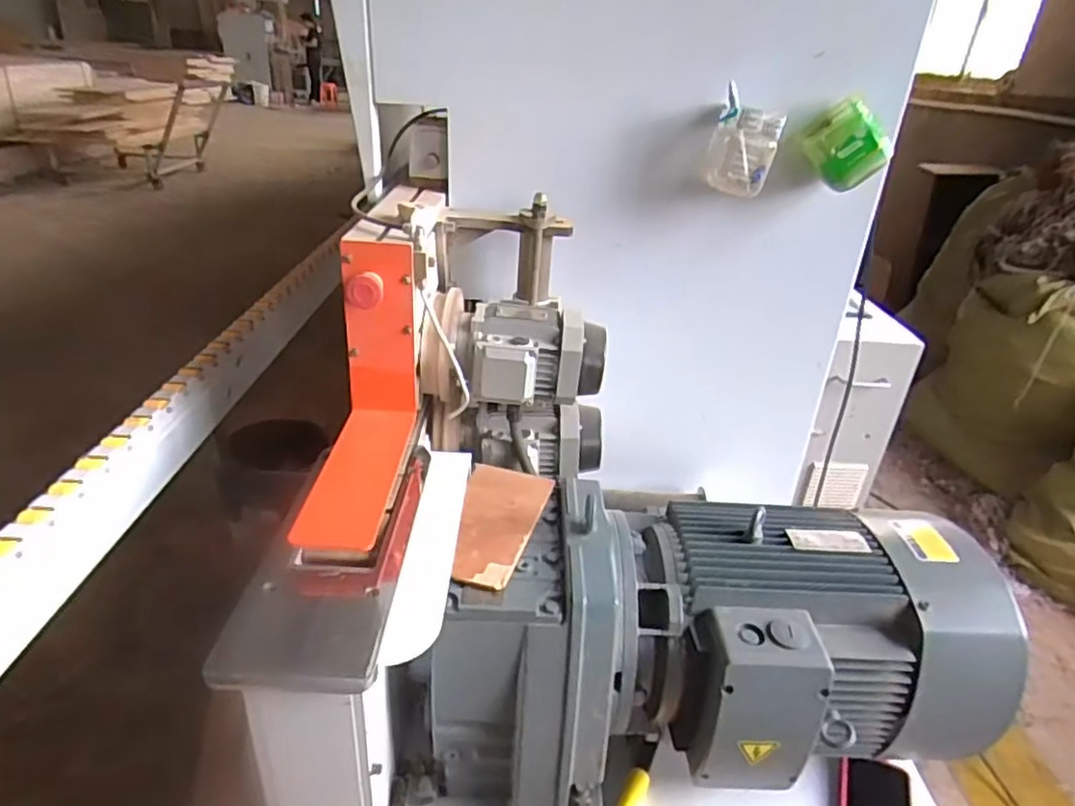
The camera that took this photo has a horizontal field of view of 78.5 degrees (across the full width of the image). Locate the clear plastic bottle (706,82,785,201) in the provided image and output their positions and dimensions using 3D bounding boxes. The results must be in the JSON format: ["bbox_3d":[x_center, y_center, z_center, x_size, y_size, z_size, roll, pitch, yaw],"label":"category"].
[{"bbox_3d":[0.274,-0.340,0.880,0.092,0.117,0.043,13,30,17],"label":"clear plastic bottle"}]

